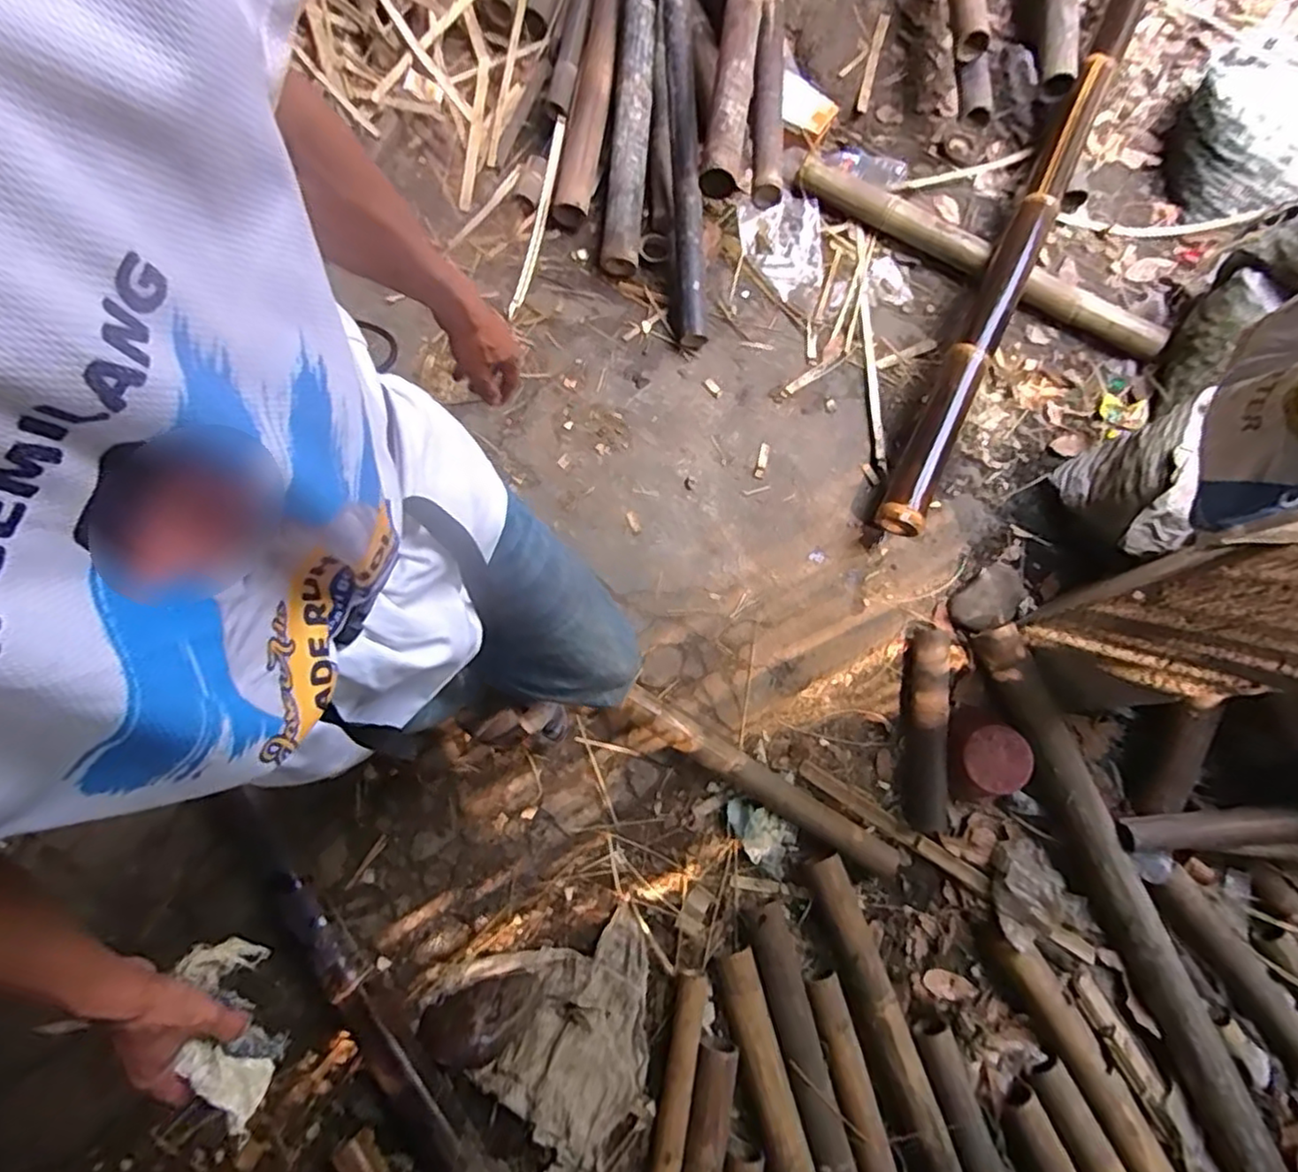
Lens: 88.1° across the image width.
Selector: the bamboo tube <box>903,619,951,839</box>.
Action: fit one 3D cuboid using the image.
[{"bbox_3d":[0.587,0.296,1.401,0.080,0.072,0.421,6,76,-4],"label":"bamboo tube"}]

